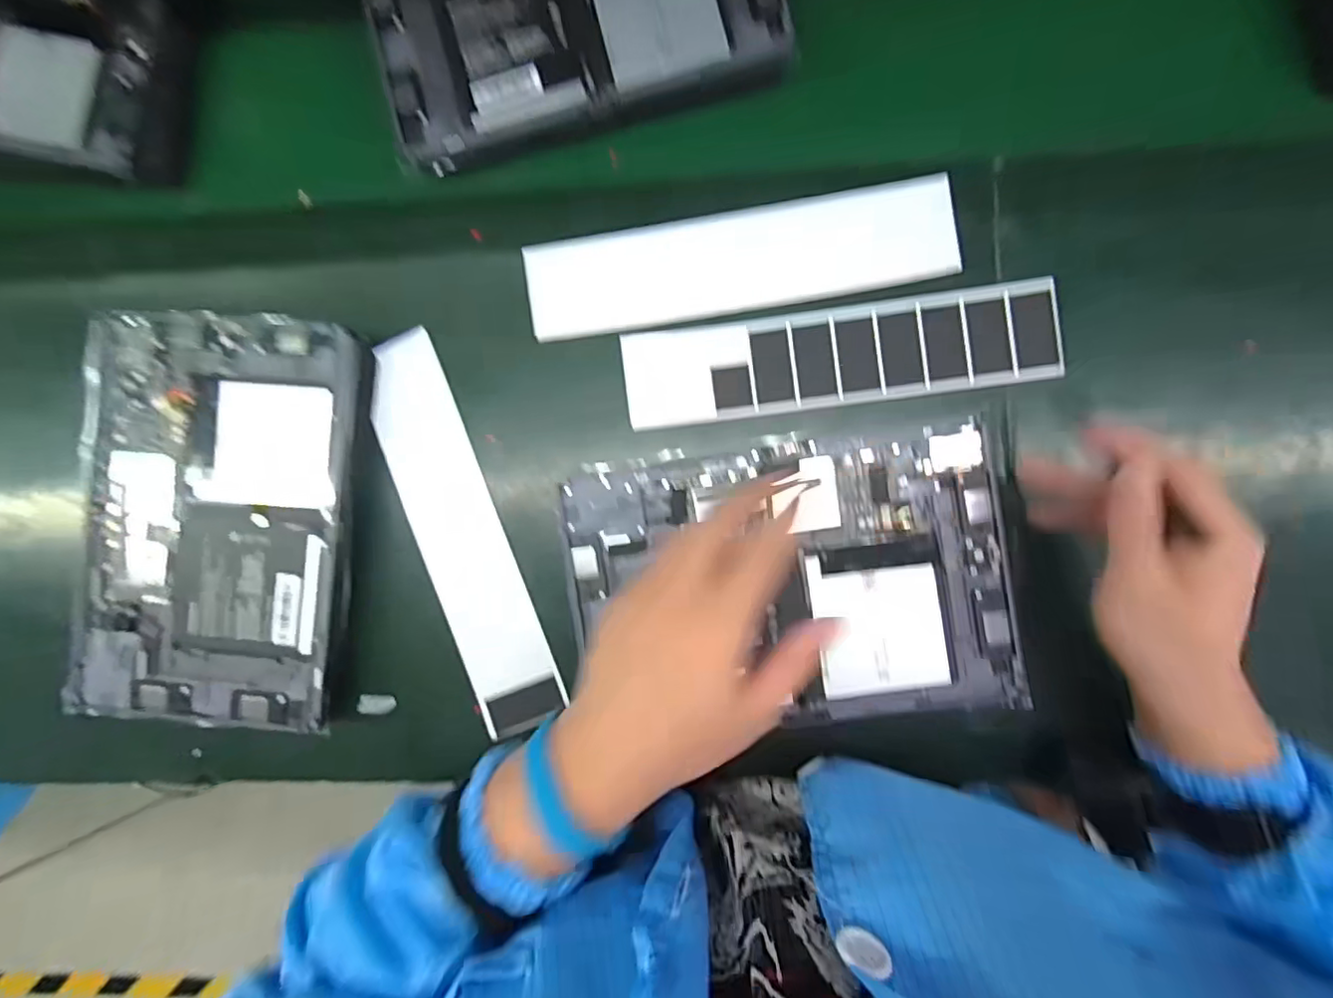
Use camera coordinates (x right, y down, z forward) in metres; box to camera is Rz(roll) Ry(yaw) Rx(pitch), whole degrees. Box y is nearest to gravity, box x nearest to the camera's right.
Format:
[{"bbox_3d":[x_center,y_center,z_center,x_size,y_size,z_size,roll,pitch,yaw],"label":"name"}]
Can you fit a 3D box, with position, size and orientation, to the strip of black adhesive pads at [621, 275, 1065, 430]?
[{"bbox_3d":[0.108,-0.090,0.369,0.266,0.006,0.061,-7,91,4],"label":"strip of black adhesive pads"}]

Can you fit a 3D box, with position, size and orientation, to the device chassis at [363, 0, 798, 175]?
[{"bbox_3d":[-0.061,-0.318,0.374,0.249,0.025,0.172,-13,87,4],"label":"device chassis"}]

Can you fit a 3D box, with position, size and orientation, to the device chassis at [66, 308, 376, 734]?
[{"bbox_3d":[-0.285,0.014,0.378,0.175,0.029,0.256,4,89,5],"label":"device chassis"}]

